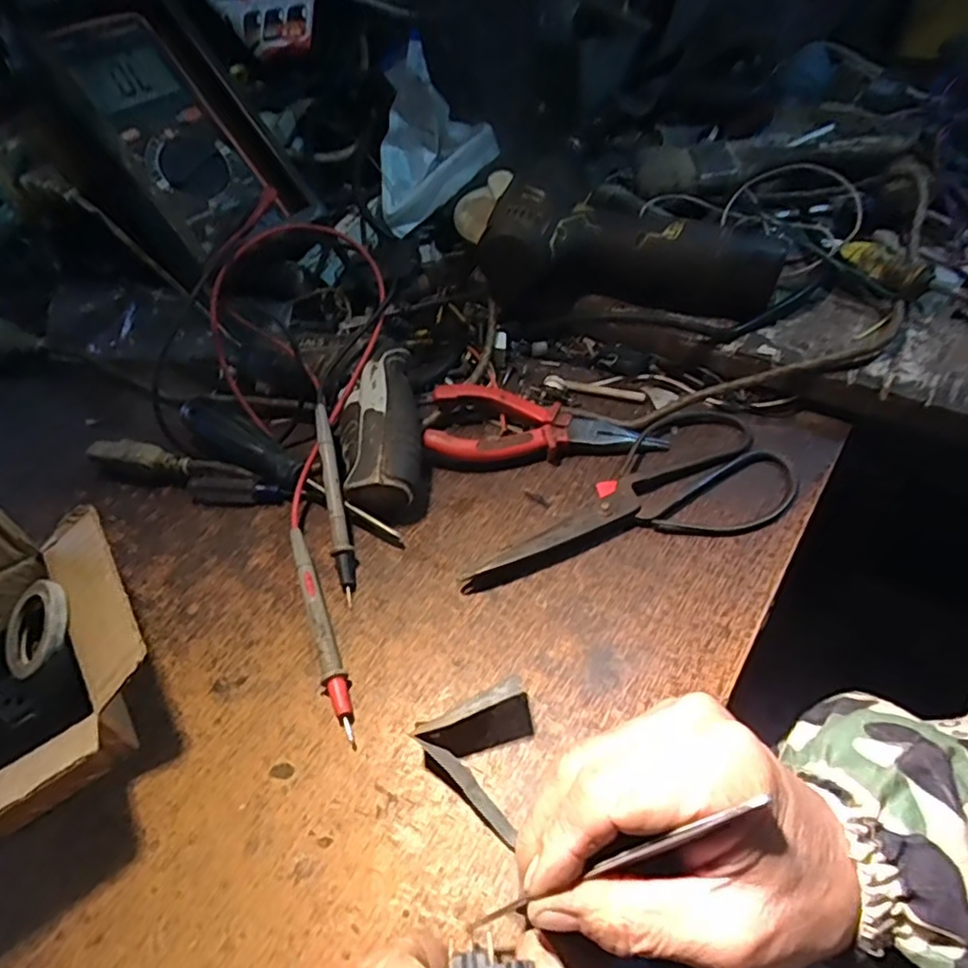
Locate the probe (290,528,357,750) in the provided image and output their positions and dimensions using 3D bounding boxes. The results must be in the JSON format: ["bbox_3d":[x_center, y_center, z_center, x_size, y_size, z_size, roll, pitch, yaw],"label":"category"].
[{"bbox_3d":[-0.083,0.073,0.330,0.012,0.014,0.121,-20,52,-10],"label":"probe"}]

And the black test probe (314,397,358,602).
[{"bbox_3d":[-0.085,0.010,0.369,0.010,0.013,0.117,-12,70,-4],"label":"black test probe"}]

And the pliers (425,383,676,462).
[{"bbox_3d":[0.038,-0.033,0.398,0.141,0.027,0.050,5,52,10],"label":"pliers"}]

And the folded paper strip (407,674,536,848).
[{"bbox_3d":[0.003,0.118,0.281,0.053,0.023,0.062,-22,52,-12],"label":"folded paper strip"}]

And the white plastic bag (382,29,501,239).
[{"bbox_3d":[-0.040,-0.292,0.533,0.095,0.104,0.122,0,51,6],"label":"white plastic bag"}]

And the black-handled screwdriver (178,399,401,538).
[{"bbox_3d":[-0.123,-0.011,0.384,0.168,0.027,0.023,27,58,25],"label":"black-handled screwdriver"}]

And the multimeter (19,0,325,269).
[{"bbox_3d":[-0.218,-0.260,0.444,0.107,0.052,0.223,-37,94,-22],"label":"multimeter"}]

